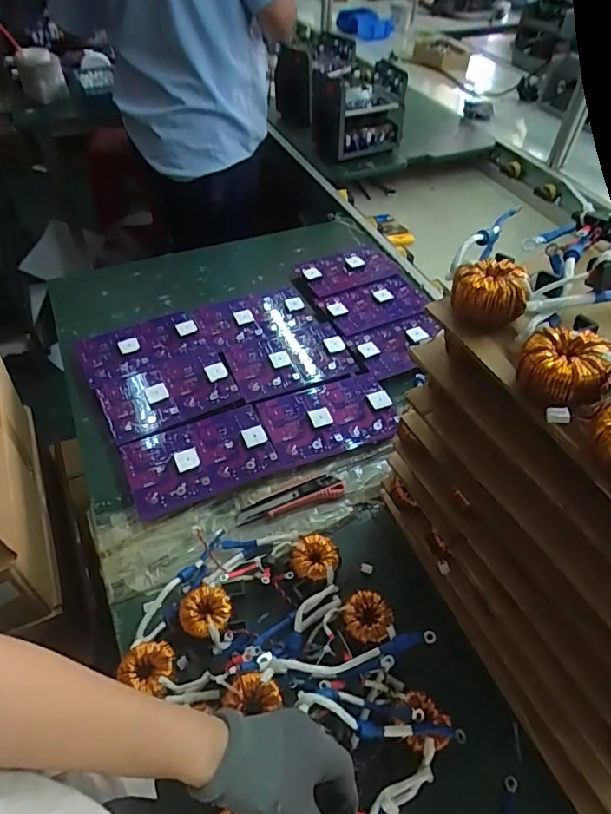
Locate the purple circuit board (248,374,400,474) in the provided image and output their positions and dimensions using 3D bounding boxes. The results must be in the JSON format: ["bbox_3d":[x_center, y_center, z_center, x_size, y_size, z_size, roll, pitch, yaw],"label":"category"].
[{"bbox_3d":[0.037,0.013,0.759,0.199,0.018,0.126,-16,55,-14],"label":"purple circuit board"}]

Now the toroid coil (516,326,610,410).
[{"bbox_3d":[0.189,-0.029,0.363,0.057,0.036,0.061,1,50,-1],"label":"toroid coil"}]

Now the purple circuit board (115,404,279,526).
[{"bbox_3d":[-0.150,0.071,0.706,0.200,0.015,0.127,-18,58,-13],"label":"purple circuit board"}]

